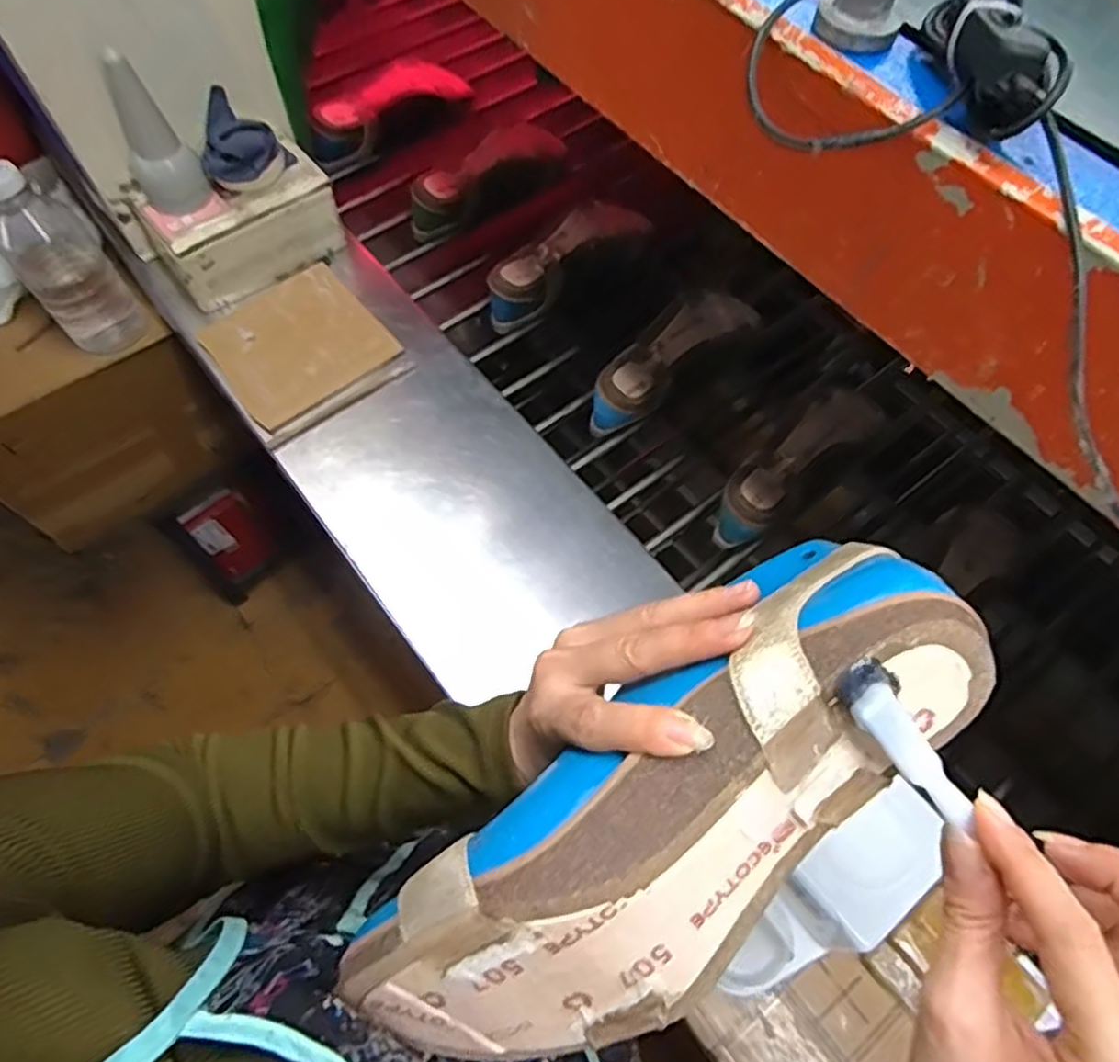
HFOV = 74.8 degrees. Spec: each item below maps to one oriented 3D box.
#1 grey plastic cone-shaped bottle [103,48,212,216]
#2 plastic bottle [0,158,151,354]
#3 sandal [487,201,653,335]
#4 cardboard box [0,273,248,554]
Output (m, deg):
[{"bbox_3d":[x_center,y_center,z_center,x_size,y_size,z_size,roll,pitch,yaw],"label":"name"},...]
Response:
[{"bbox_3d":[-0.423,-0.408,0.762,0.067,0.156,0.061,-27,67,-16],"label":"grey plastic cone-shaped bottle"},{"bbox_3d":[-0.592,-0.327,0.864,0.100,0.231,0.114,-37,70,-20],"label":"plastic bottle"},{"bbox_3d":[0.011,-0.339,0.929,0.254,0.076,0.084,-38,70,-20],"label":"sandal"},{"bbox_3d":[-0.734,-0.219,1.072,0.329,0.297,0.340,-36,70,-20],"label":"cardboard box"}]

